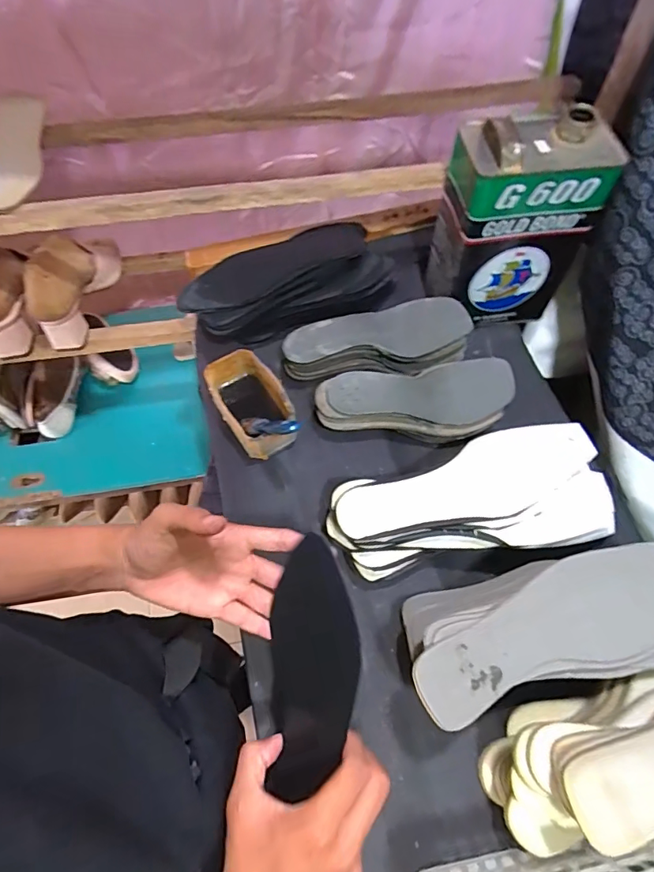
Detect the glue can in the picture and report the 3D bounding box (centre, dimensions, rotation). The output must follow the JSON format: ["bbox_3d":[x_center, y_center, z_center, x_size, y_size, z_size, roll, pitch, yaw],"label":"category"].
[{"bbox_3d":[0.233,-0.267,0.604,0.160,0.231,0.106,-4,61,-3],"label":"glue can"}]

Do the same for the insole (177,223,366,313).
[{"bbox_3d":[-0.069,-0.226,0.628,0.262,0.017,0.076,-28,67,-11],"label":"insole"}]

